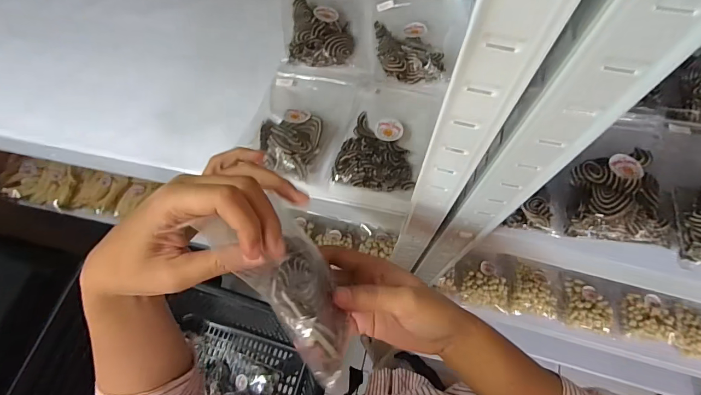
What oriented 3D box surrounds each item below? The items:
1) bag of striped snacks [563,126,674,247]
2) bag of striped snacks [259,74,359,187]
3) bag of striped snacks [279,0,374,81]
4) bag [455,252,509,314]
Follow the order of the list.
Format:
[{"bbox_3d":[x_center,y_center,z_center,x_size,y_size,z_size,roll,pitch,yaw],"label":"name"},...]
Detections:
[{"bbox_3d":[0.257,-0.013,0.358,0.093,0.034,0.126,23,71,11],"label":"bag of striped snacks"},{"bbox_3d":[-0.054,-0.081,0.400,0.092,0.023,0.130,13,62,10],"label":"bag of striped snacks"},{"bbox_3d":[-0.028,-0.213,0.454,0.108,0.024,0.157,-2,68,2],"label":"bag of striped snacks"},{"bbox_3d":[0.259,0.156,0.731,0.103,0.052,0.116,6,69,5],"label":"bag"}]

